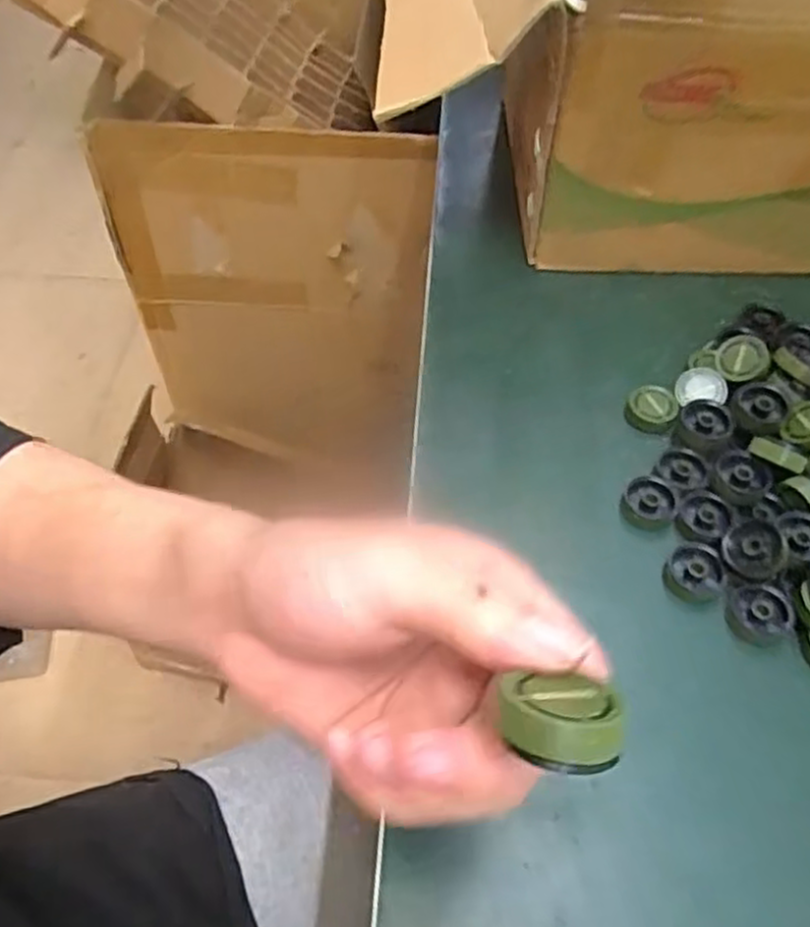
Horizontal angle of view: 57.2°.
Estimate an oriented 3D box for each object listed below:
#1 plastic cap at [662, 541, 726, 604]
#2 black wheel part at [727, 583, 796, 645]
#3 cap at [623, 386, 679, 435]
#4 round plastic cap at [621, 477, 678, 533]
[{"bbox_3d":[0.132,0.049,0.338,0.024,0.010,0.026,0,53,0],"label":"plastic cap"},{"bbox_3d":[0.155,0.066,0.326,0.024,0.012,0.023,0,53,0],"label":"black wheel part"},{"bbox_3d":[0.131,-0.029,0.397,0.025,0.012,0.028,22,56,15],"label":"cap"},{"bbox_3d":[0.119,0.019,0.362,0.024,0.007,0.028,22,56,15],"label":"round plastic cap"}]

